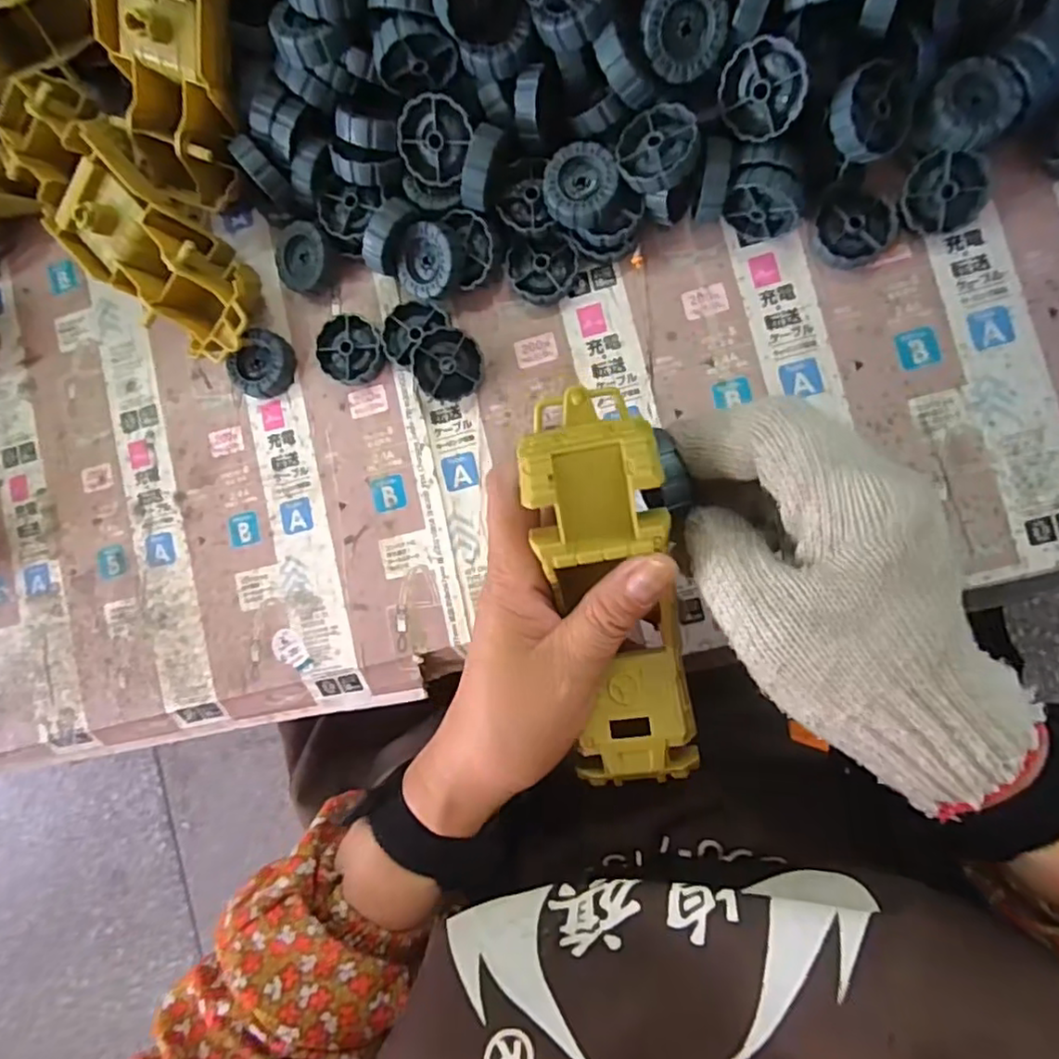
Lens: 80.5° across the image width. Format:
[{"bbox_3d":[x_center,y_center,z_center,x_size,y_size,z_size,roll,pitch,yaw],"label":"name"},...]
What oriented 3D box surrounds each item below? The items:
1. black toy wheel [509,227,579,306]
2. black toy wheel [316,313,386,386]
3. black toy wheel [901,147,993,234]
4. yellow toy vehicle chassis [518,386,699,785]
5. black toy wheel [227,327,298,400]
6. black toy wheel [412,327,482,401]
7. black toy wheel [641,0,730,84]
[{"bbox_3d":[0.008,-0.143,0.346,0.037,0.013,0.036,0,89,10],"label":"black toy wheel"},{"bbox_3d":[-0.102,-0.103,0.362,0.039,0.012,0.036,0,89,10],"label":"black toy wheel"},{"bbox_3d":[0.206,-0.168,0.312,0.037,0.015,0.035,1,112,18],"label":"black toy wheel"},{"bbox_3d":[0.035,0.029,0.257,0.050,0.036,0.165,-10,108,10],"label":"yellow toy vehicle chassis"},{"bbox_3d":[-0.157,-0.097,0.367,0.034,0.017,0.037,0,89,10],"label":"black toy wheel"},{"bbox_3d":[-0.045,-0.091,0.346,0.037,0.013,0.037,10,107,-14],"label":"black toy wheel"},{"bbox_3d":[0.070,-0.229,0.286,0.037,0.015,0.038,-5,130,-4],"label":"black toy wheel"}]

